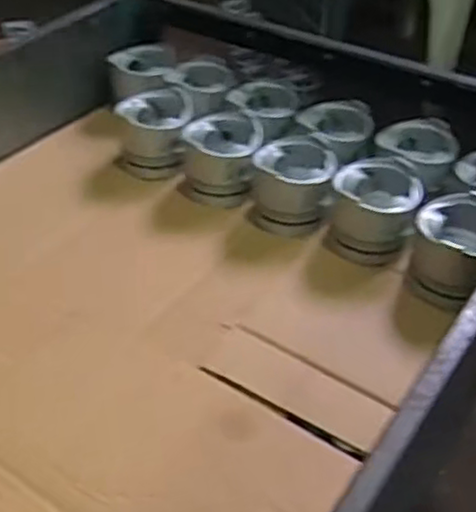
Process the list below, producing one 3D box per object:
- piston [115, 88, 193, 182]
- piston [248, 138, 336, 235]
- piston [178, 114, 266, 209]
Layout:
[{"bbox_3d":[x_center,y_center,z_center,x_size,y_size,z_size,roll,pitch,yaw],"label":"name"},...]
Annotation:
[{"bbox_3d":[-0.122,-0.183,1.051,0.111,0.088,0.104,-3,43,-2],"label":"piston"},{"bbox_3d":[0.071,-0.097,0.951,0.104,0.096,0.112,0,43,0],"label":"piston"},{"bbox_3d":[-0.024,-0.130,0.993,0.110,0.100,0.111,4,43,5],"label":"piston"}]

